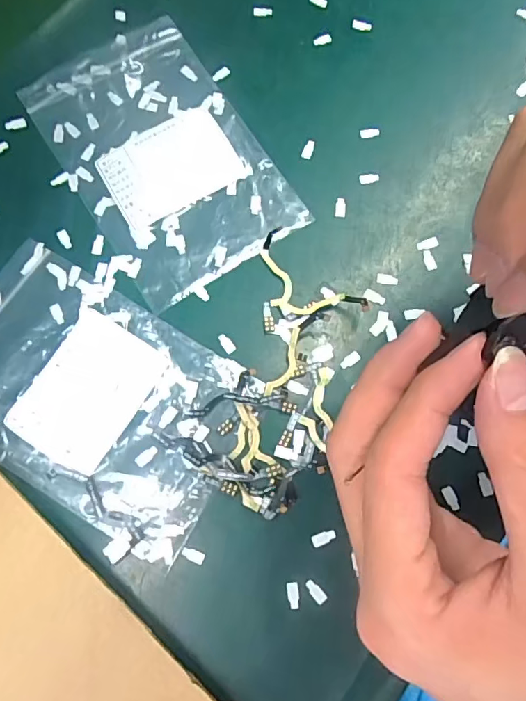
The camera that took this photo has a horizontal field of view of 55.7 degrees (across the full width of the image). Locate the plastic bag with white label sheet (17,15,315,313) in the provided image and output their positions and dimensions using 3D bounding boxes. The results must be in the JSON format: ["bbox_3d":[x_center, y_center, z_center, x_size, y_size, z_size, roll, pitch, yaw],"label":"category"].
[{"bbox_3d":[-0.056,-0.110,0.275,0.099,0.007,0.152,-32,79,-7],"label":"plastic bag with white label sheet"}]

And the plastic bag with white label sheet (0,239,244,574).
[{"bbox_3d":[-0.084,0.020,0.245,0.152,0.004,0.099,33,79,7],"label":"plastic bag with white label sheet"}]

